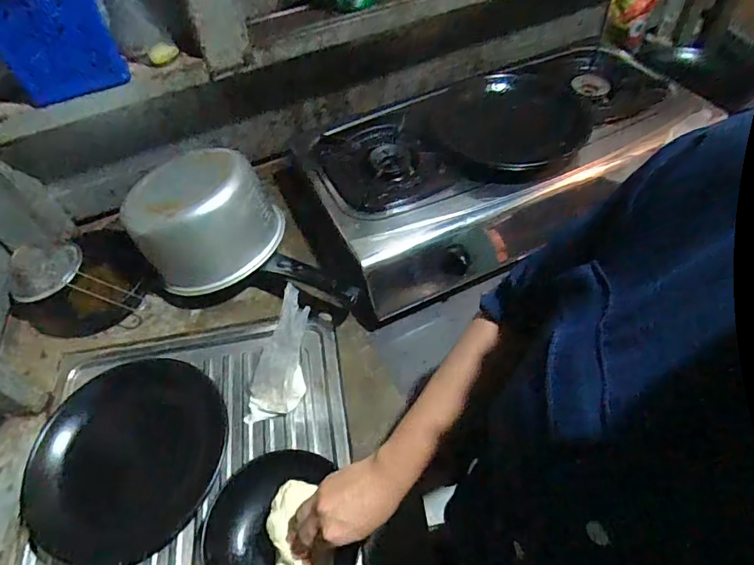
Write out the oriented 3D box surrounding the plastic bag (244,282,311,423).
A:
[{"bbox_3d":[-0.129,0.102,0.637,0.062,0.216,0.067,36,36,24],"label":"plastic bag"}]

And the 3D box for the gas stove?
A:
[{"bbox_3d":[0.227,-0.228,0.852,0.703,0.114,0.357,-26,58,-15],"label":"gas stove"}]

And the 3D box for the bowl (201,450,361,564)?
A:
[{"bbox_3d":[-0.117,0.296,0.540,0.166,0.060,0.171,-22,57,-12],"label":"bowl"}]

